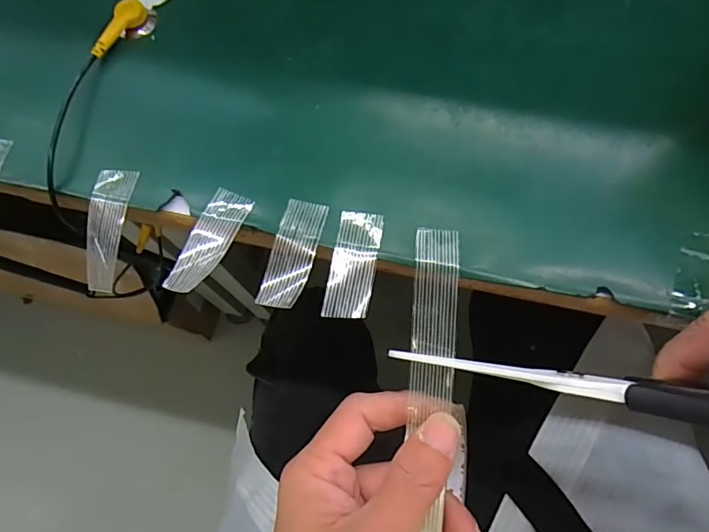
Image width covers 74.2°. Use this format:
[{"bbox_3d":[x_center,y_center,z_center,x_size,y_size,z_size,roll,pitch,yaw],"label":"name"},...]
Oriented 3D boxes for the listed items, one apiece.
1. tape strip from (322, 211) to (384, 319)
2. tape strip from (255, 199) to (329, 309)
[{"bbox_3d":[0.000,-0.001,0.215,0.020,0.004,0.051,9,73,5],"label":"tape strip"},{"bbox_3d":[-0.029,-0.006,0.217,0.020,0.004,0.053,13,73,7],"label":"tape strip"}]

